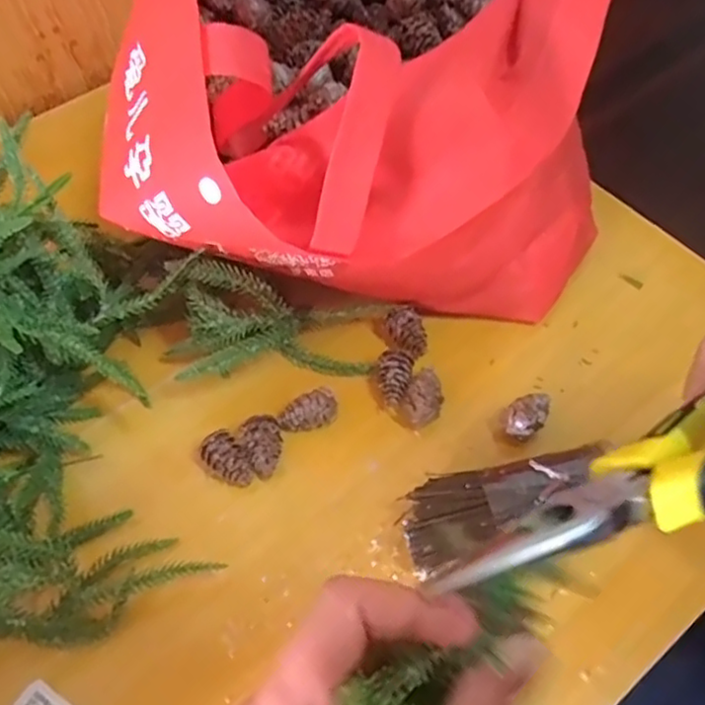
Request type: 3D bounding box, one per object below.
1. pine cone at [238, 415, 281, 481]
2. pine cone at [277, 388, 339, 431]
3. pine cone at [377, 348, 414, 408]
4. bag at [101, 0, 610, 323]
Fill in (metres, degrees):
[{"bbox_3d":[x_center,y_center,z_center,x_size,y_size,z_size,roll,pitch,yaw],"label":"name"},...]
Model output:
[{"bbox_3d":[-0.050,0.055,0.393,0.023,0.020,0.033,-23,60,-11],"label":"pine cone"},{"bbox_3d":[-0.026,0.038,0.400,0.034,0.021,0.019,-24,61,-12],"label":"pine cone"},{"bbox_3d":[0.025,0.016,0.412,0.020,0.021,0.031,7,59,6],"label":"pine cone"},{"bbox_3d":[0.017,-0.179,0.426,0.280,0.199,0.326,-3,59,0],"label":"bag"}]

